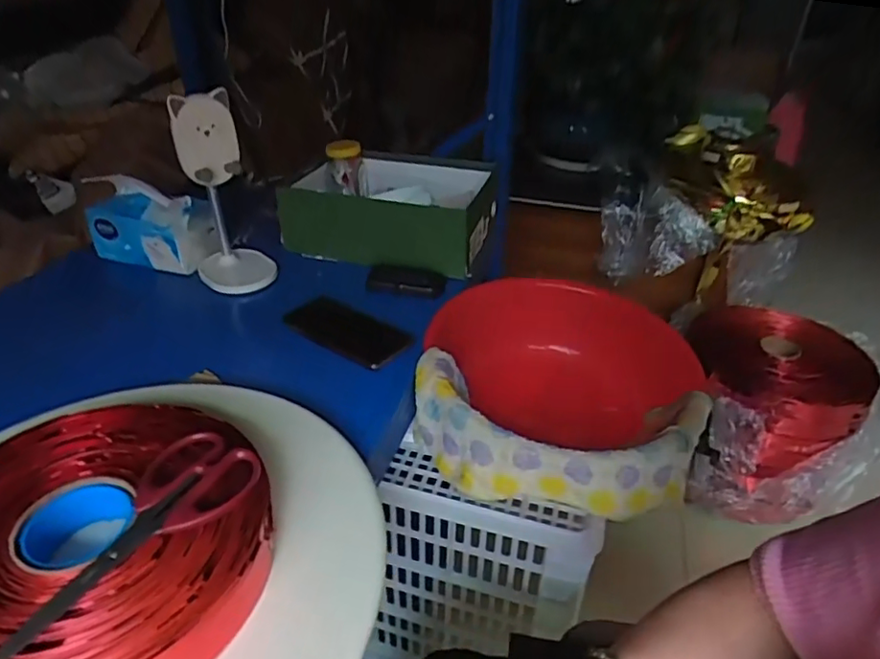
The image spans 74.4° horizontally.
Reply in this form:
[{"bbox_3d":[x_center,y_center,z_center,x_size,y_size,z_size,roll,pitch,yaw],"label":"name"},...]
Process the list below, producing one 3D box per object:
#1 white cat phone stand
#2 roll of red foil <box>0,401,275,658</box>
[{"bbox_3d":[-0.292,-0.183,0.787,0.102,0.246,0.105,-8,36,-15],"label":"white cat phone stand"},{"bbox_3d":[-0.254,0.152,0.416,0.239,0.053,0.257,1,35,-1],"label":"roll of red foil"}]

